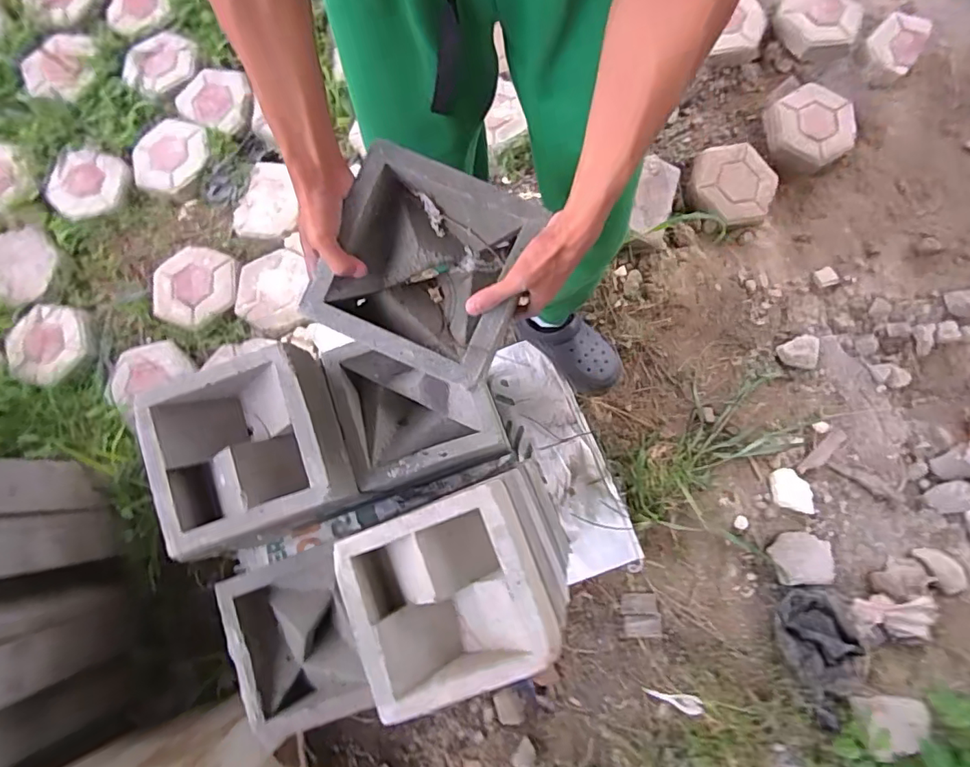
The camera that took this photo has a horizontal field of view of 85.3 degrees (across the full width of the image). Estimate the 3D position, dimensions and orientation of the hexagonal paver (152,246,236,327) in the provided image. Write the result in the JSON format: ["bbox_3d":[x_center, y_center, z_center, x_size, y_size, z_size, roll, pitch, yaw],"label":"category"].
[{"bbox_3d":[-0.700,-0.235,1.275,0.205,0.046,0.202,11,78,4],"label":"hexagonal paver"}]

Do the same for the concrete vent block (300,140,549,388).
[{"bbox_3d":[-0.060,-0.120,0.552,0.197,0.076,0.195,23,79,6],"label":"concrete vent block"}]

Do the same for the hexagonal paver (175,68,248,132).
[{"bbox_3d":[-0.709,-0.744,1.373,0.197,0.028,0.157,15,78,5],"label":"hexagonal paver"}]

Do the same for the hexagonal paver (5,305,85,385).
[{"bbox_3d":[-1.054,-0.097,1.258,0.193,0.032,0.195,11,78,4],"label":"hexagonal paver"}]

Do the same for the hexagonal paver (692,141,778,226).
[{"bbox_3d":[0.600,-0.488,1.276,0.201,0.054,0.195,-12,79,1],"label":"hexagonal paver"}]

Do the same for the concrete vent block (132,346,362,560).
[{"bbox_3d":[-0.288,0.086,0.655,0.211,0.104,0.206,-20,79,-1],"label":"concrete vent block"}]

